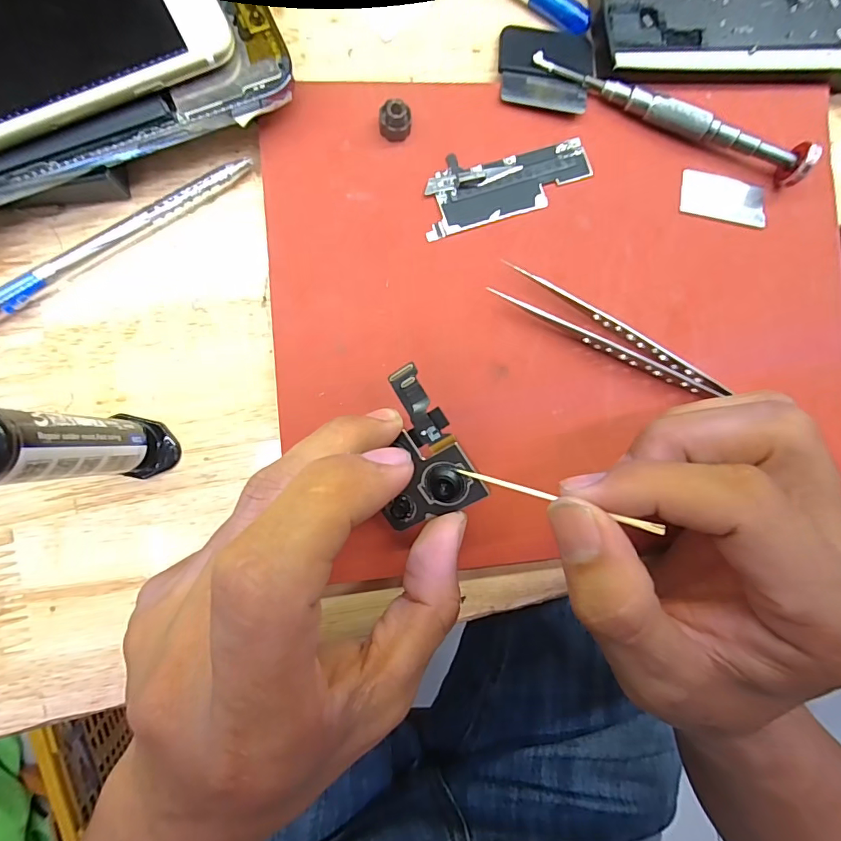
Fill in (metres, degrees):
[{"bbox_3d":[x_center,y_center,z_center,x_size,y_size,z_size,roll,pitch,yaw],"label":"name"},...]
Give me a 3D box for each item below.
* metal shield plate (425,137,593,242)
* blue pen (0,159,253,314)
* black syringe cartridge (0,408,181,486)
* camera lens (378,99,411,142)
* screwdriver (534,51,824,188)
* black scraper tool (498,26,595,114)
[{"bbox_3d":[0.036,-0.097,0.189,0.072,0.004,0.028,-18,91,-8],"label":"metal shield plate"},{"bbox_3d":[-0.122,-0.059,0.171,0.136,0.009,0.011,-36,93,-7],"label":"blue pen"},{"bbox_3d":[-0.096,0.008,0.131,0.015,0.092,0.020,0,89,-8],"label":"black syringe cartridge"},{"bbox_3d":[-0.010,-0.116,0.181,0.012,0.011,0.010,5,88,-7],"label":"camera lens"},{"bbox_3d":[0.105,-0.127,0.193,0.119,0.017,0.012,23,86,-6],"label":"screwdriver"},{"bbox_3d":[0.052,-0.149,0.195,0.039,0.006,0.040,9,79,-2],"label":"black scraper tool"}]

